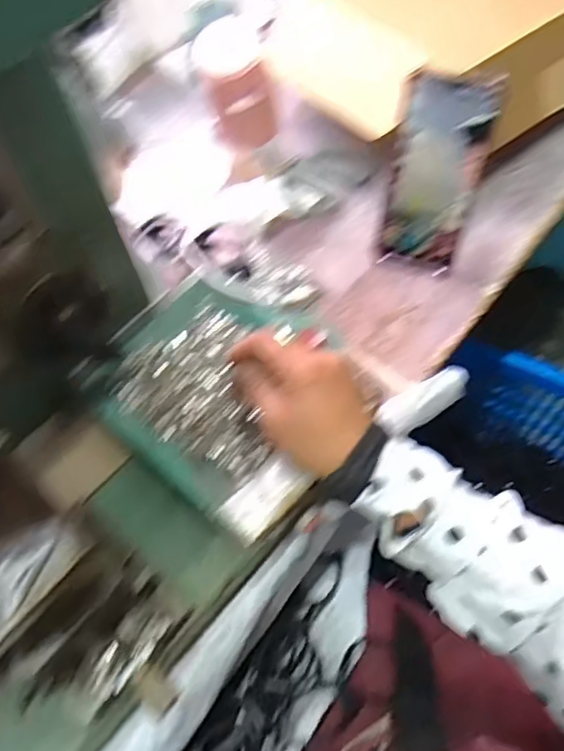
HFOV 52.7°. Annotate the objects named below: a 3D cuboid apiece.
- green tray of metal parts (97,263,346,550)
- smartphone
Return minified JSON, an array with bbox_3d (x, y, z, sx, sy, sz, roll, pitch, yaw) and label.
[{"bbox_3d":[-0.038,0.006,0.424,0.184,0.018,0.156,37,70,20],"label":"green tray of metal parts"},{"bbox_3d":[0.133,-0.169,0.491,0.074,0.161,0.014,13,42,10],"label":"smartphone"}]

